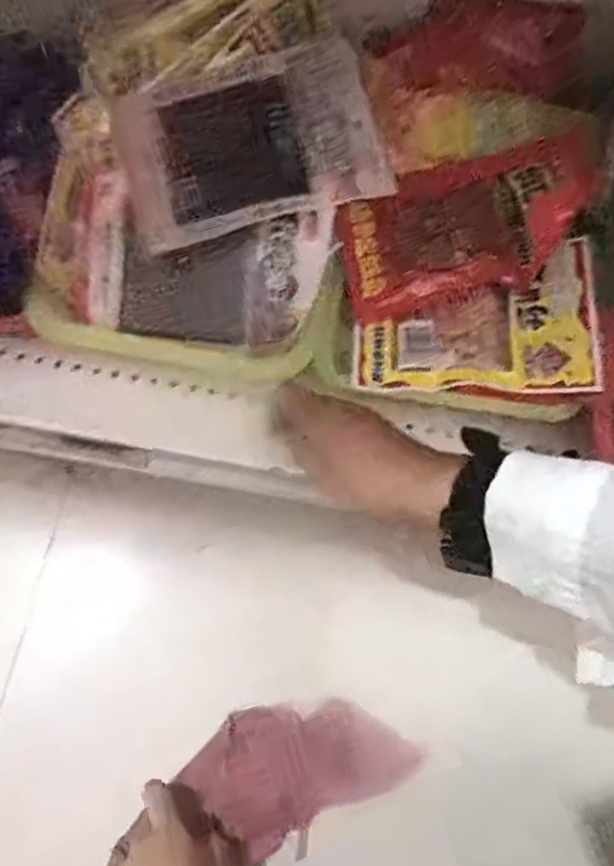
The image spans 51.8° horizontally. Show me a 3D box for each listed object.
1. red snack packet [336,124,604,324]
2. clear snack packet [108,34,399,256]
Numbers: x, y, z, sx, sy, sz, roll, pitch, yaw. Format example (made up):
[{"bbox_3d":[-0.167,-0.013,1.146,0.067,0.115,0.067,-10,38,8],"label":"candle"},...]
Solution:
[{"bbox_3d":[0.108,-0.140,0.428,0.169,0.018,0.092,-12,86,10],"label":"red snack packet"},{"bbox_3d":[-0.040,-0.203,0.443,0.177,0.018,0.116,-15,87,3],"label":"clear snack packet"}]

